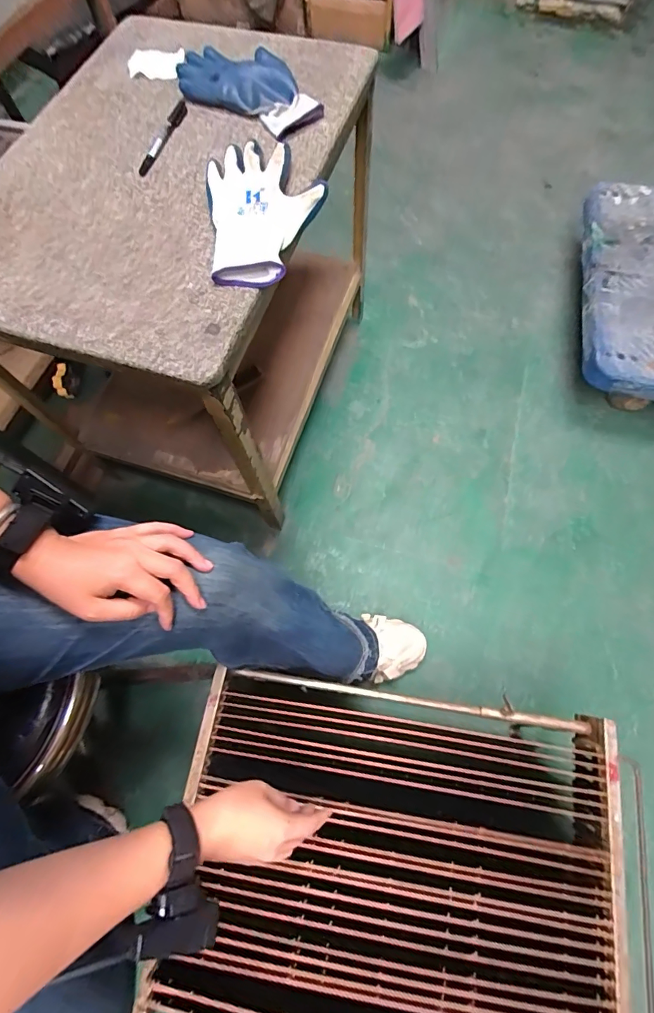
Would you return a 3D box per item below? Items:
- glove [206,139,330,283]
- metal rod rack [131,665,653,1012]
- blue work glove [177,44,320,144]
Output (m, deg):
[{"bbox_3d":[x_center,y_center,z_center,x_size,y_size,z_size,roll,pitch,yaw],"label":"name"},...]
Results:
[{"bbox_3d":[-0.070,-0.342,0.502,0.134,0.035,0.192,-7,69,-1],"label":"glove"},{"bbox_3d":[0.095,0.436,0.538,0.560,0.074,0.371,6,69,4],"label":"metal rod rack"},{"bbox_3d":[-0.100,-0.575,0.588,0.213,0.025,0.118,31,73,13],"label":"blue work glove"}]

